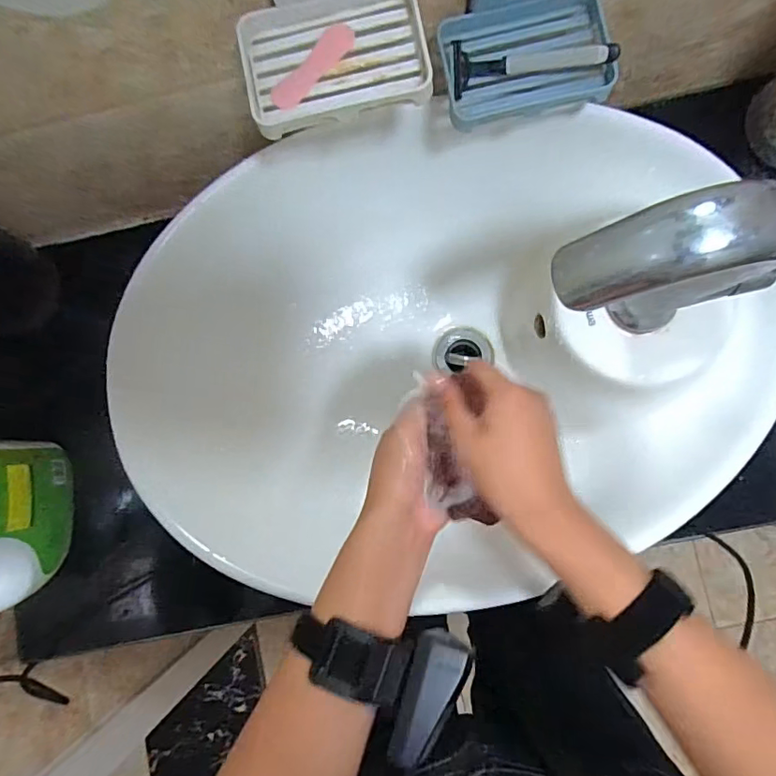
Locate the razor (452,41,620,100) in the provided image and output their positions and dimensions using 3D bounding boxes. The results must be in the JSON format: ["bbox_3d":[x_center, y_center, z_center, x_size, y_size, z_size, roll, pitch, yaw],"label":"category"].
[{"bbox_3d":[0.111,-0.250,0.402,0.120,0.021,0.034,-3,117,7],"label":"razor"}]

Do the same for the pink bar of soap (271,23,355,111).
[{"bbox_3d":[-0.054,-0.231,0.377,0.021,0.006,0.074,44,89,6],"label":"pink bar of soap"}]

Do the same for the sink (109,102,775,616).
[{"bbox_3d":[0.047,-0.042,0.505,0.564,0.138,0.396,-16,84,2],"label":"sink"}]

